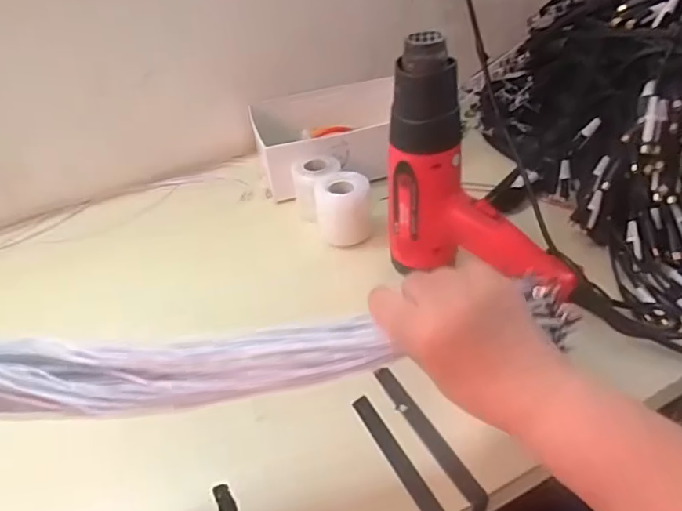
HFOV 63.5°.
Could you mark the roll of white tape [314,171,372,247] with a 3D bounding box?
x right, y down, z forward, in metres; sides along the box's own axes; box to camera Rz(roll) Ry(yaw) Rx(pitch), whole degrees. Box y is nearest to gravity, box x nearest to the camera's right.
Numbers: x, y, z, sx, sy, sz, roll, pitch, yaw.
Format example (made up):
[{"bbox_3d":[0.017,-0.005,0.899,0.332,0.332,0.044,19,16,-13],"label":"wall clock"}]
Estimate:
[{"bbox_3d":[0.002,-0.055,0.629,0.061,0.059,0.065,-3,39,2],"label":"roll of white tape"}]

